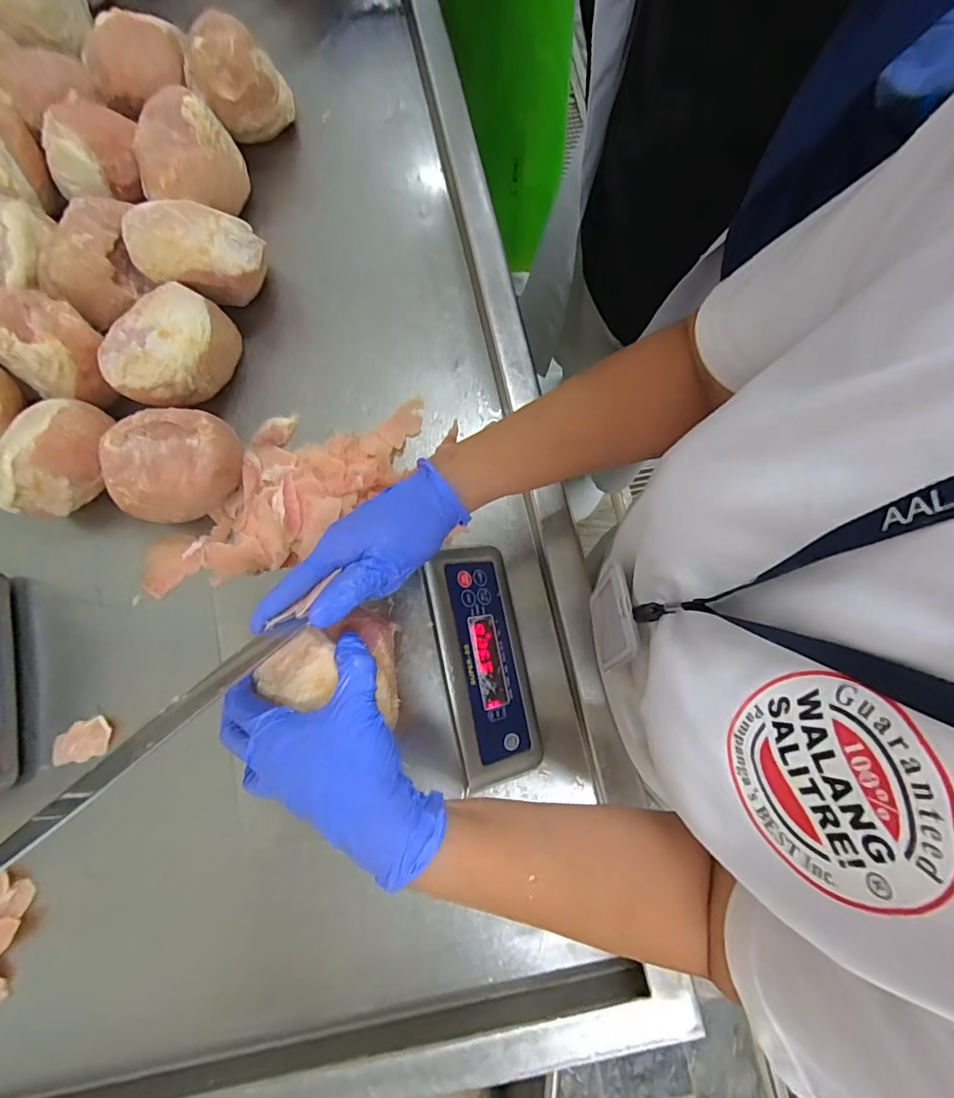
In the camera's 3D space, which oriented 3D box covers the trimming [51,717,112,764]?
[{"bbox_3d":[-0.420,0.205,0.535,0.065,0.011,0.039,-18,79,-2],"label":"trimming"}]

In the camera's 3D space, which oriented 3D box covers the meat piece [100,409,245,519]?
[{"bbox_3d":[-0.320,-0.090,0.547,0.132,0.084,0.112,-7,79,0],"label":"meat piece"}]

